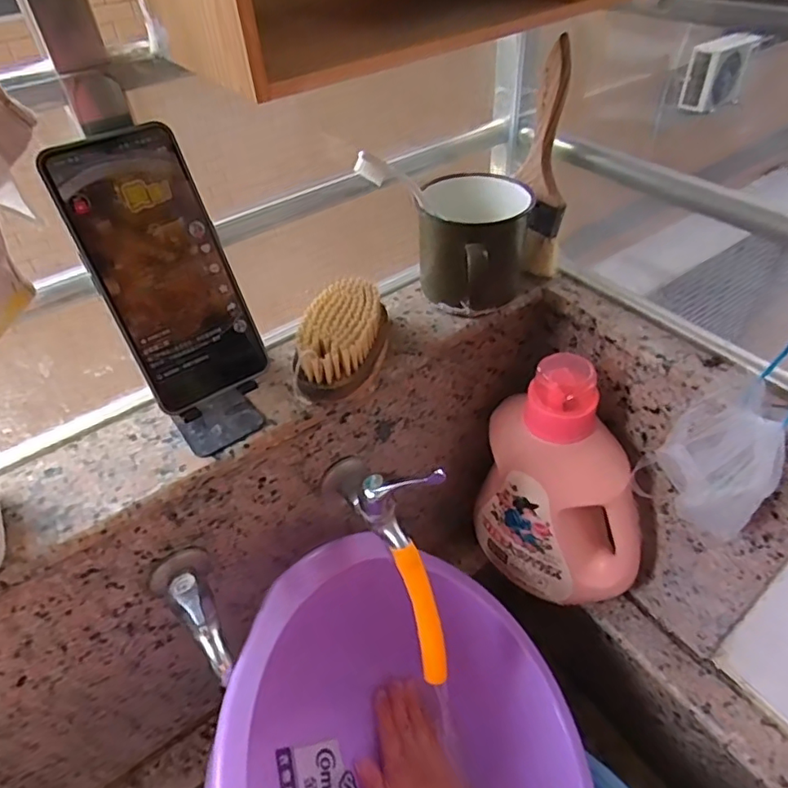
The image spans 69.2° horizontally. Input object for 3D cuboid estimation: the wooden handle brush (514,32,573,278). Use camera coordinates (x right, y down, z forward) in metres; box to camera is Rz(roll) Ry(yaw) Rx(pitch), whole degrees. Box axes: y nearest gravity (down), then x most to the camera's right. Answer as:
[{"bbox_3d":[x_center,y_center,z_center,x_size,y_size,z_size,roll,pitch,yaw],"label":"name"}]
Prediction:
[{"bbox_3d":[0.129,-0.191,0.494,0.028,0.191,0.048,-12,44,-8],"label":"wooden handle brush"}]

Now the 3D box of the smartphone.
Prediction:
[{"bbox_3d":[-0.140,-0.073,0.352,0.076,0.162,0.004,-28,21,-23],"label":"smartphone"}]

